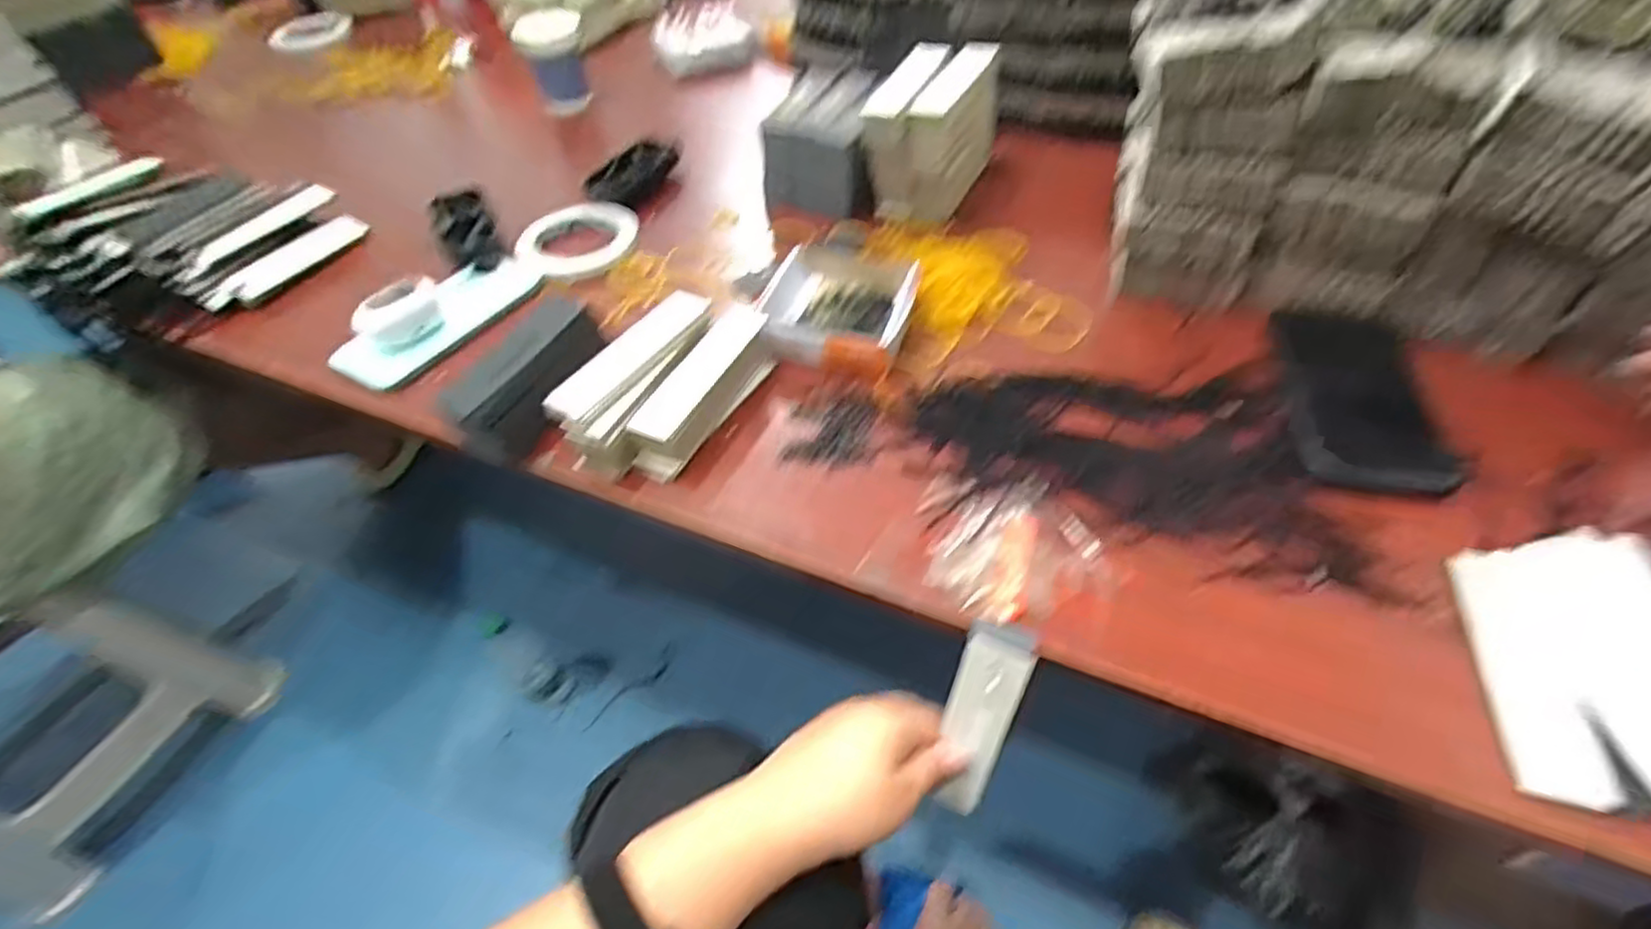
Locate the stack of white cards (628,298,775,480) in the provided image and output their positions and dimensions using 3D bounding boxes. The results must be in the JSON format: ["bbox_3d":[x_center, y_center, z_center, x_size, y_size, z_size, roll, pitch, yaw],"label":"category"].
[{"bbox_3d":[-0.085,-0.052,0.484,0.041,0.043,0.132,22,54,21],"label":"stack of white cards"}]

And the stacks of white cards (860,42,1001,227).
[{"bbox_3d":[0.094,-0.298,0.642,0.077,0.098,0.146,19,53,19],"label":"stacks of white cards"}]

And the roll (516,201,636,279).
[{"bbox_3d":[-0.217,-0.203,0.635,0.107,0.011,0.108,31,58,26],"label":"roll"}]

